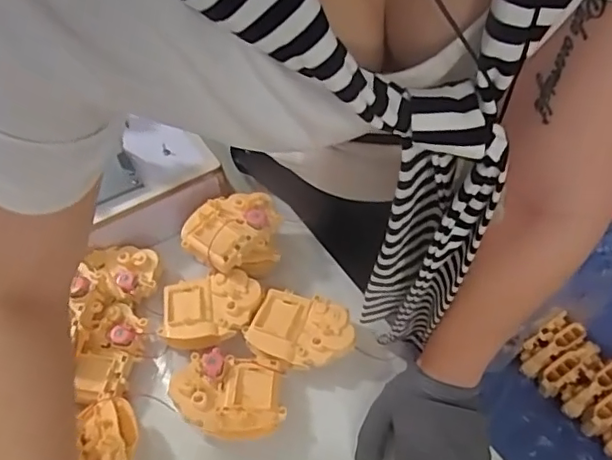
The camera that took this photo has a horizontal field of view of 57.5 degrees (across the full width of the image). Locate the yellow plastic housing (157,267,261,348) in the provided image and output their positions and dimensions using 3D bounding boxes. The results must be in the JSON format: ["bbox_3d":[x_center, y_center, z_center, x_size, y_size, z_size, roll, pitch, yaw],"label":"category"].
[{"bbox_3d":[-0.095,0.077,0.549,0.099,0.022,0.069,-8,51,-2],"label":"yellow plastic housing"}]

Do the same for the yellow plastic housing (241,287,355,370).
[{"bbox_3d":[-0.005,0.099,0.534,0.099,0.037,0.068,22,57,21],"label":"yellow plastic housing"}]

